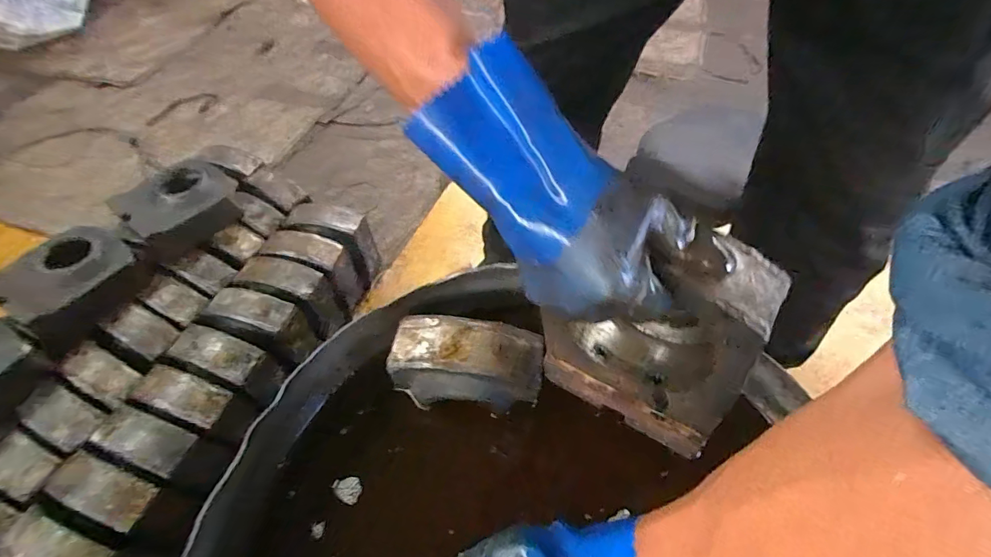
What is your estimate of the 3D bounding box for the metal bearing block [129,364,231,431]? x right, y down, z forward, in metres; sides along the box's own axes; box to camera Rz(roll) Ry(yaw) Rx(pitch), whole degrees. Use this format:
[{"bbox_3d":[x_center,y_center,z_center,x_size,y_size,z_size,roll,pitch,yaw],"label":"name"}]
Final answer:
[{"bbox_3d":[-0.497,0.179,0.705,0.162,0.022,0.060,14,56,12],"label":"metal bearing block"}]

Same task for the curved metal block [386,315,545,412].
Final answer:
[{"bbox_3d":[-0.031,0.090,0.483,0.157,0.067,0.075,3,55,5],"label":"curved metal block"}]

